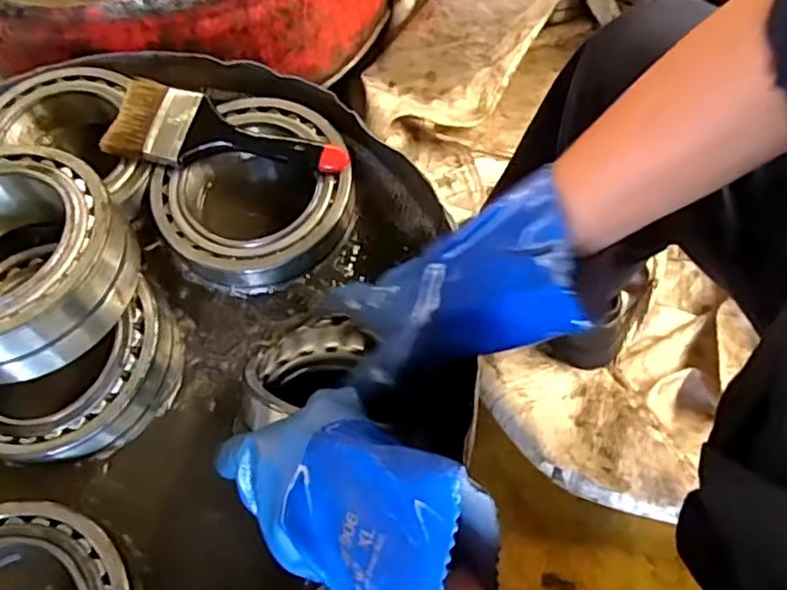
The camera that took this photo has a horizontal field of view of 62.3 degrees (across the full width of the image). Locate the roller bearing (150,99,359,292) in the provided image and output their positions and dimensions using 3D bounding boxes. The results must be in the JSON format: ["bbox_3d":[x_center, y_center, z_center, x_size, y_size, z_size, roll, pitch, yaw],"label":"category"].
[{"bbox_3d":[-0.125,-0.093,0.555,0.178,0.052,0.164,0,65,1],"label":"roller bearing"}]

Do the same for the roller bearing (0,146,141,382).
[{"bbox_3d":[-0.278,-0.028,0.470,0.157,0.071,0.152,0,65,1],"label":"roller bearing"}]

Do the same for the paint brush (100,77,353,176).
[{"bbox_3d":[-0.135,-0.133,0.540,0.193,0.022,0.068,9,65,5],"label":"paint brush"}]

